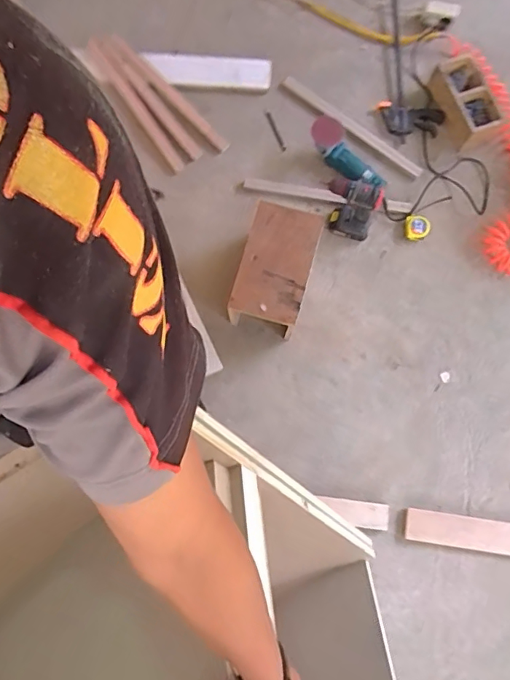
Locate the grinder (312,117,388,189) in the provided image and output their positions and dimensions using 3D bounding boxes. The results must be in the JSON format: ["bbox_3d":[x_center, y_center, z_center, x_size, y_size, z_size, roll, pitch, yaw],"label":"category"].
[{"bbox_3d":[0.275,-0.571,1.547,0.095,0.105,0.306,-31,80,-10],"label":"grinder"}]

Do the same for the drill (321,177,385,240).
[{"bbox_3d":[0.265,-0.377,1.434,0.167,0.261,0.068,26,76,3],"label":"drill"}]

